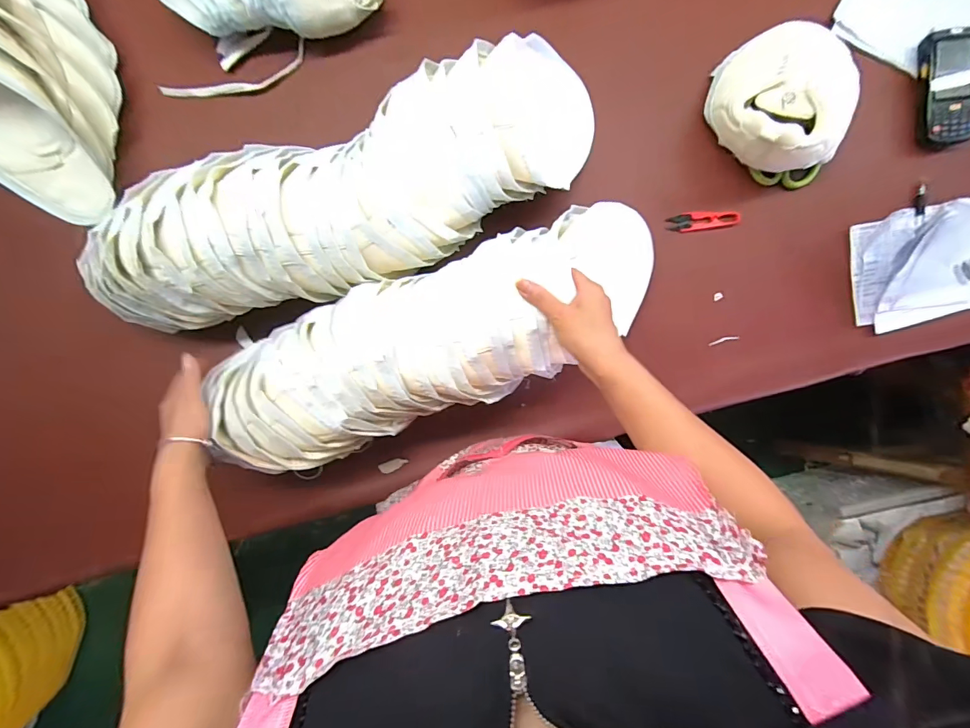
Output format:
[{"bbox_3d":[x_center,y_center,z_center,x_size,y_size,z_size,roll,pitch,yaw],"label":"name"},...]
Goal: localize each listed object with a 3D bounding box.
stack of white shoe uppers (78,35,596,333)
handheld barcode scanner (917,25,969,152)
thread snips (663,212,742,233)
[{"bbox_3d":[-0.154,-0.205,0.534,0.669,0.158,0.201,-22,94,4],"label":"stack of white shoe uppers"},{"bbox_3d":[0.656,-0.386,0.593,0.080,0.024,0.152,-5,95,2],"label":"handheld barcode scanner"},{"bbox_3d":[0.323,-0.212,0.622,0.102,0.004,0.028,-7,95,3],"label":"thread snips"}]

